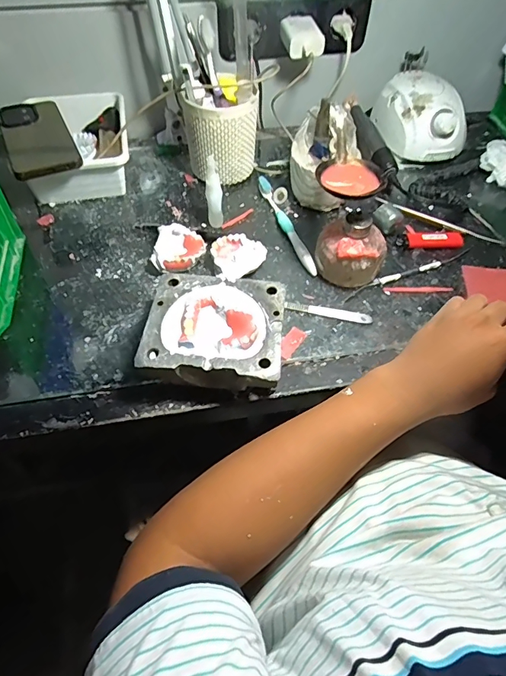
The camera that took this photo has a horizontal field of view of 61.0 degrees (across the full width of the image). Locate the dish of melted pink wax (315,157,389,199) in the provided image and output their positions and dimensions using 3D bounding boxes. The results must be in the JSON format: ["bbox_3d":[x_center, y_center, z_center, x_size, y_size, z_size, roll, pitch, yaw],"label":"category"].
[{"bbox_3d":[0.102,-0.164,0.445,0.070,0.008,0.062,5,53,2],"label":"dish of melted pink wax"}]

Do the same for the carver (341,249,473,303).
[{"bbox_3d":[0.183,-0.078,0.503,0.174,0.013,0.014,-17,56,-14],"label":"carver"}]

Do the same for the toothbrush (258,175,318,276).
[{"bbox_3d":[0.042,-0.145,0.544,0.012,0.020,0.180,-15,55,-13],"label":"toothbrush"}]

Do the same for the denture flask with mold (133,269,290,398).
[{"bbox_3d":[-0.037,-0.004,0.422,0.127,0.042,0.118,5,53,2],"label":"denture flask with mold"}]

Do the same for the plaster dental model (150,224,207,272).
[{"bbox_3d":[-0.085,-0.102,0.503,0.056,0.025,0.061,1,53,-1],"label":"plaster dental model"}]

